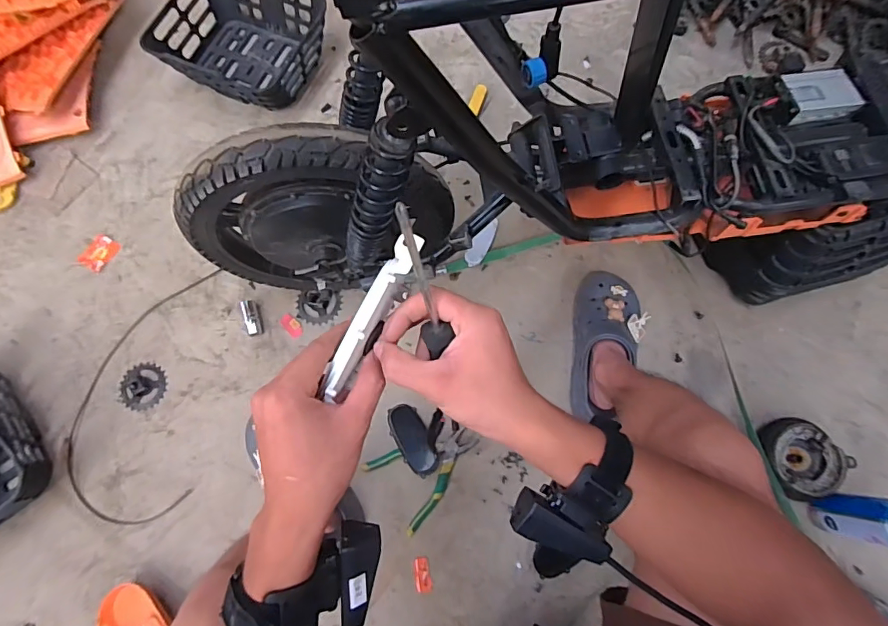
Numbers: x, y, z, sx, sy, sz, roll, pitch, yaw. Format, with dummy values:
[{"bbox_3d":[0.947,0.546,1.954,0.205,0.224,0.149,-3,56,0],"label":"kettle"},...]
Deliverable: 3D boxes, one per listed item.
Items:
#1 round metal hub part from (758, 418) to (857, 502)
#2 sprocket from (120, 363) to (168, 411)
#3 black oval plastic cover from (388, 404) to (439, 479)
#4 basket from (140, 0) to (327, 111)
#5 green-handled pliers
[{"bbox_3d":[0.573,0.228,0.758,0.119,0.062,0.121,0,76,1],"label":"round metal hub part"},{"bbox_3d":[-0.555,0.135,0.862,0.085,0.006,0.084,0,76,1],"label":"sprocket"},{"bbox_3d":[-0.053,0.216,0.800,0.054,0.012,0.123,-27,77,-5],"label":"black oval plastic cover"},{"bbox_3d":[-0.440,-0.583,0.997,0.314,0.109,0.267,25,78,7],"label":"basket"},{"bbox_3d":[-0.028,0.259,0.792,0.176,0.014,0.134,-38,78,-8],"label":"green-handled pliers"}]

